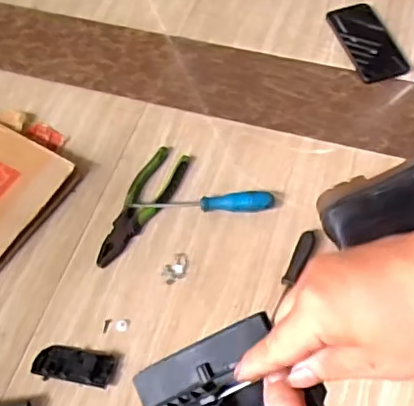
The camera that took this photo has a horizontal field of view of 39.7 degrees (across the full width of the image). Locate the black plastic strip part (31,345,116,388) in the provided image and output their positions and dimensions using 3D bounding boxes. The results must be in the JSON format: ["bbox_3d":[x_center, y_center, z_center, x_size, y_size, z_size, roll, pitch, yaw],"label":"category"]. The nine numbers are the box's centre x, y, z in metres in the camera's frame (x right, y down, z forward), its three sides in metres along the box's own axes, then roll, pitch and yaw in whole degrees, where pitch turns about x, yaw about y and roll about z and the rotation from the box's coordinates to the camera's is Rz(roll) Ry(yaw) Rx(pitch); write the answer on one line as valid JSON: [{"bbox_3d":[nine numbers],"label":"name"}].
[{"bbox_3d":[-0.162,0.192,0.687,0.099,0.021,0.043,6,61,7],"label":"black plastic strip part"}]

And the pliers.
[{"bbox_3d":[-0.090,0.002,0.800,0.050,0.020,0.198,21,63,15],"label":"pliers"}]

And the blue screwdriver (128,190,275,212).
[{"bbox_3d":[-0.006,0.000,0.793,0.194,0.027,0.027,-3,60,1],"label":"blue screwdriver"}]

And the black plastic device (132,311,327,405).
[{"bbox_3d":[0.002,0.122,0.357,0.116,0.041,0.076,-24,61,-10],"label":"black plastic device"}]

